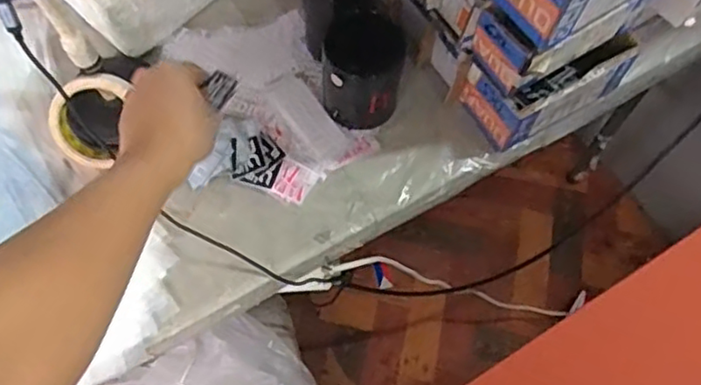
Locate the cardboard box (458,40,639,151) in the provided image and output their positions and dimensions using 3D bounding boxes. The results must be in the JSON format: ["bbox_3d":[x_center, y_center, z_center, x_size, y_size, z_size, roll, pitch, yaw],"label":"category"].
[{"bbox_3d":[0.201,-0.113,0.648,0.155,0.075,0.076,-26,69,-12],"label":"cardboard box"}]

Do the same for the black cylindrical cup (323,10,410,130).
[{"bbox_3d":[0.018,-0.120,0.638,0.087,0.097,0.076,4,66,1],"label":"black cylindrical cup"}]

